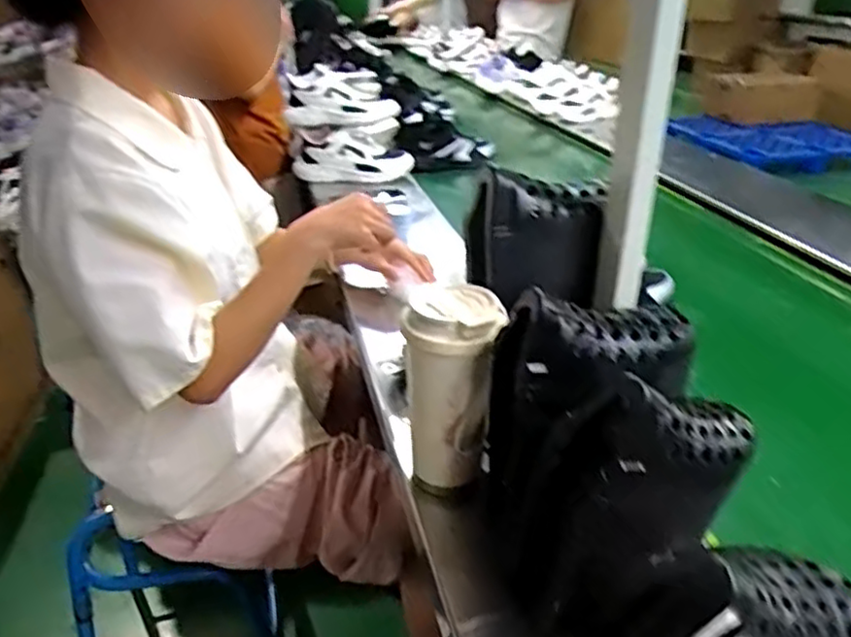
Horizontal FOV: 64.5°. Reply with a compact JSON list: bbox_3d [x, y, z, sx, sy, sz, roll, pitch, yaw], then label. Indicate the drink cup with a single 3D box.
[{"bbox_3d":[0.024,0.062,0.602,0.075,0.176,0.080,0,28,0],"label":"drink cup"}]

